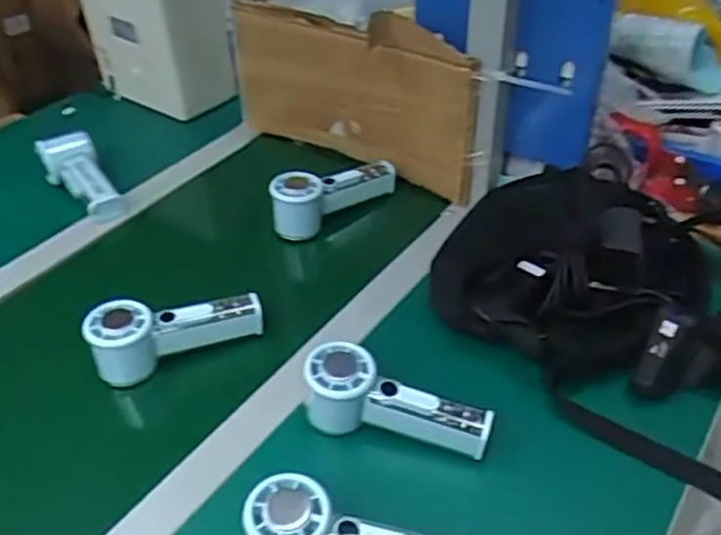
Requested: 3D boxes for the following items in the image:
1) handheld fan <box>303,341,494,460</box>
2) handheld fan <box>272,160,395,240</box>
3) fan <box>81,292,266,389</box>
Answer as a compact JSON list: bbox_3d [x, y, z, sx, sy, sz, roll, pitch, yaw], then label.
[{"bbox_3d":[0.030,0.109,0.567,0.155,0.056,0.057,8,40,13],"label":"handheld fan"},{"bbox_3d":[-0.028,-0.092,0.804,0.162,0.053,0.051,-22,43,-22],"label":"handheld fan"},{"bbox_3d":[-0.169,0.057,0.643,0.155,0.056,0.052,-13,40,-13],"label":"fan"}]

